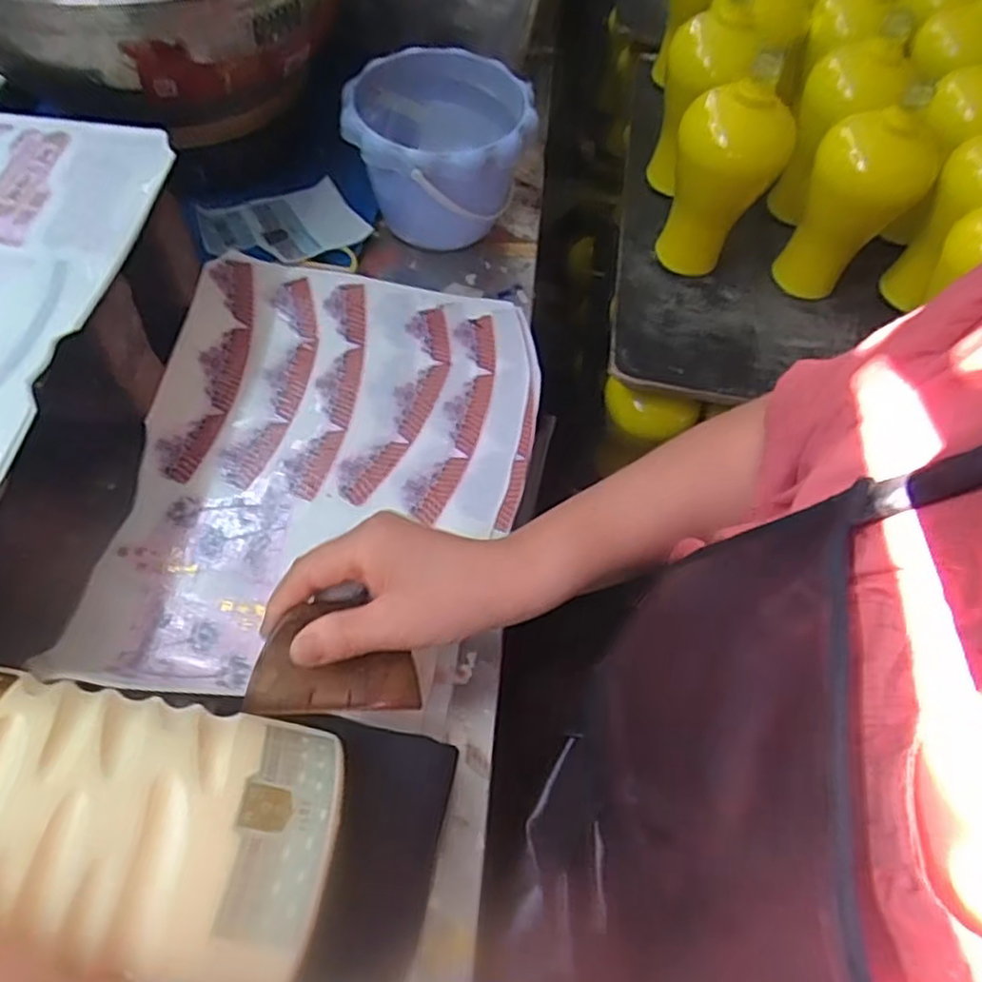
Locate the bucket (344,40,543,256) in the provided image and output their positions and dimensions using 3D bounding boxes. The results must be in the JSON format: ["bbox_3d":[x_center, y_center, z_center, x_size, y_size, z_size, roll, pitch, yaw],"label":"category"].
[{"bbox_3d":[-0.044,-0.288,0.607,0.148,0.117,0.155,3,60,-6],"label":"bucket"}]

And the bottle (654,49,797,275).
[{"bbox_3d":[0.224,-0.307,0.665,0.100,0.193,0.080,20,59,4],"label":"bottle"}]

